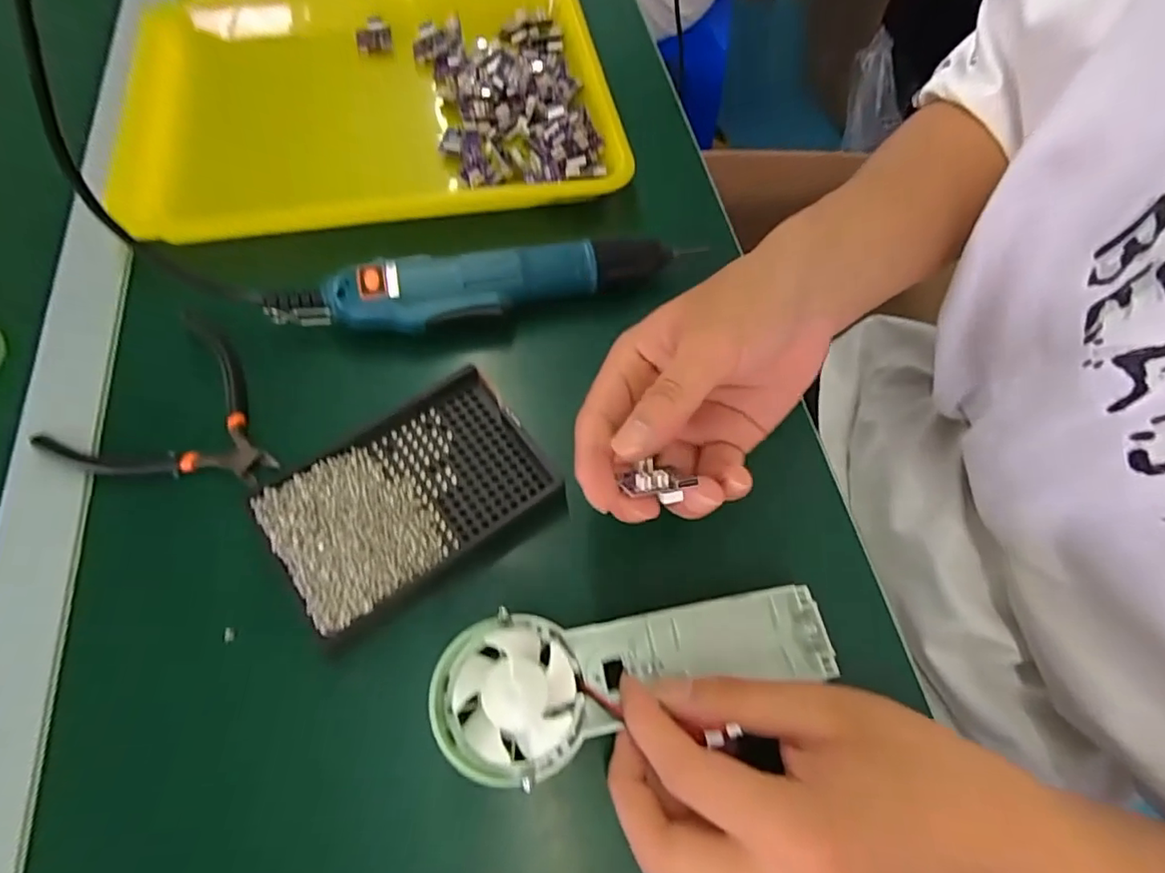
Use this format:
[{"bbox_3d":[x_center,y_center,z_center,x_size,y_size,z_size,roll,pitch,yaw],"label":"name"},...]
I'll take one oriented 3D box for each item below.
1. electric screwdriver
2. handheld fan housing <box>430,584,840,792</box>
[{"bbox_3d":[-0.057,-0.090,0.351,0.245,0.036,0.037,-9,64,-9],"label":"electric screwdriver"},{"bbox_3d":[0.026,0.100,0.252,0.174,0.025,0.060,-6,64,-15],"label":"handheld fan housing"}]

